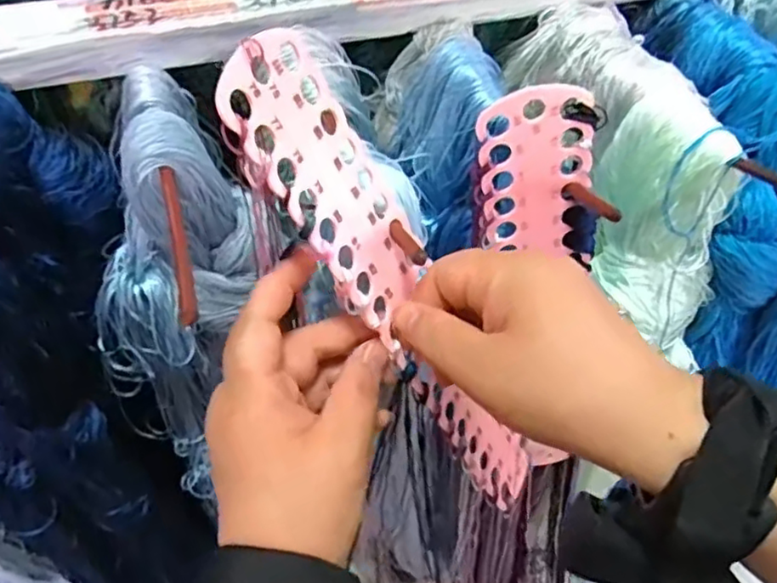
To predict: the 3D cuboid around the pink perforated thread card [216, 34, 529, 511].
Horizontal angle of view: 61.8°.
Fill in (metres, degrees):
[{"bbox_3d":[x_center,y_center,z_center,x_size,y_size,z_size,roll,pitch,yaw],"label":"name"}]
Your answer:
[{"bbox_3d":[0.011,0.012,0.322,0.006,0.286,0.062,-2,40,40],"label":"pink perforated thread card"}]

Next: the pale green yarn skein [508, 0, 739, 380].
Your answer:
[{"bbox_3d":[0.158,-0.091,0.464,0.070,0.155,0.241,-12,57,-28],"label":"pale green yarn skein"}]

